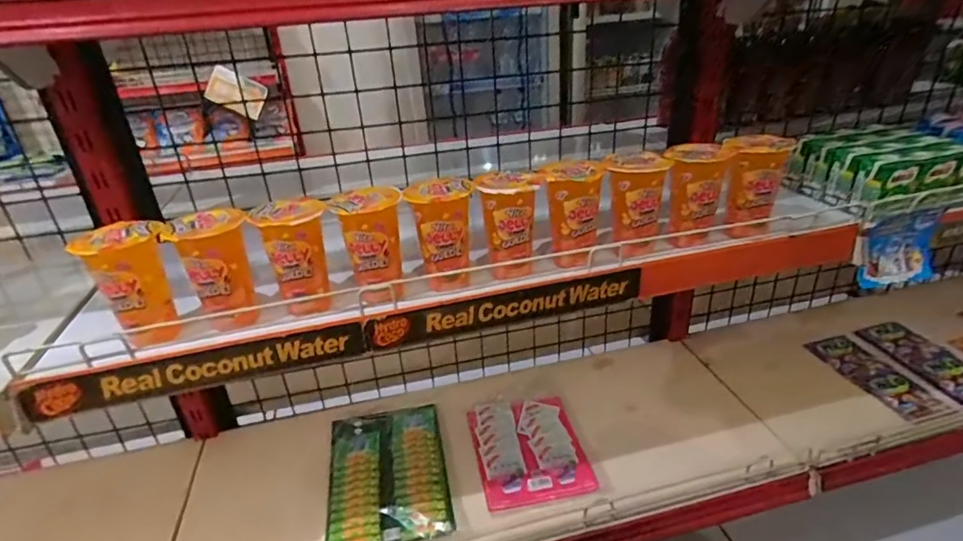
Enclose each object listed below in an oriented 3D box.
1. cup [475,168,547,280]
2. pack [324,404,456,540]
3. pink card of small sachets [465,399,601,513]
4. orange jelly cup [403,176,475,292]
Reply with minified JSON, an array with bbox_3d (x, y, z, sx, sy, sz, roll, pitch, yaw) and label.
[{"bbox_3d":[0.033,-0.047,0.559,0.061,0.105,0.061,-3,27,2],"label":"cup"},{"bbox_3d":[-0.143,0.295,0.792,0.169,0.019,0.246,-8,28,-8],"label":"pack"},{"bbox_3d":[0.071,0.269,0.820,0.157,0.012,0.200,-8,27,-7],"label":"pink card of small sachets"},{"bbox_3d":[-0.038,-0.035,0.545,0.059,0.107,0.058,-2,27,5],"label":"orange jelly cup"}]

